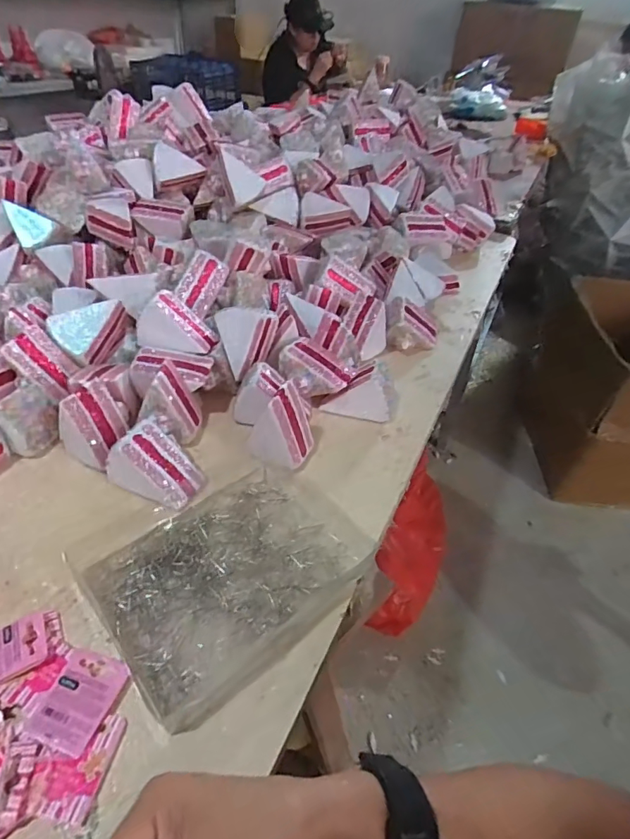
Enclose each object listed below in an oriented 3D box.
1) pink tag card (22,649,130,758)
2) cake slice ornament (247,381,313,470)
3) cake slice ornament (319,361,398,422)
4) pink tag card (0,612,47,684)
[{"bbox_3d":[-0.173,0.203,0.347,0.051,0.004,0.063,15,42,12],"label":"pink tag card"},{"bbox_3d":[-0.039,0.008,0.525,0.066,0.088,0.057,16,42,13],"label":"cake slice ornament"},{"bbox_3d":[0.058,-0.037,0.595,0.096,0.064,0.045,5,41,1],"label":"cake slice ornament"},{"bbox_3d":[-0.234,0.177,0.358,0.054,0.008,0.045,-20,43,-23],"label":"pink tag card"}]

